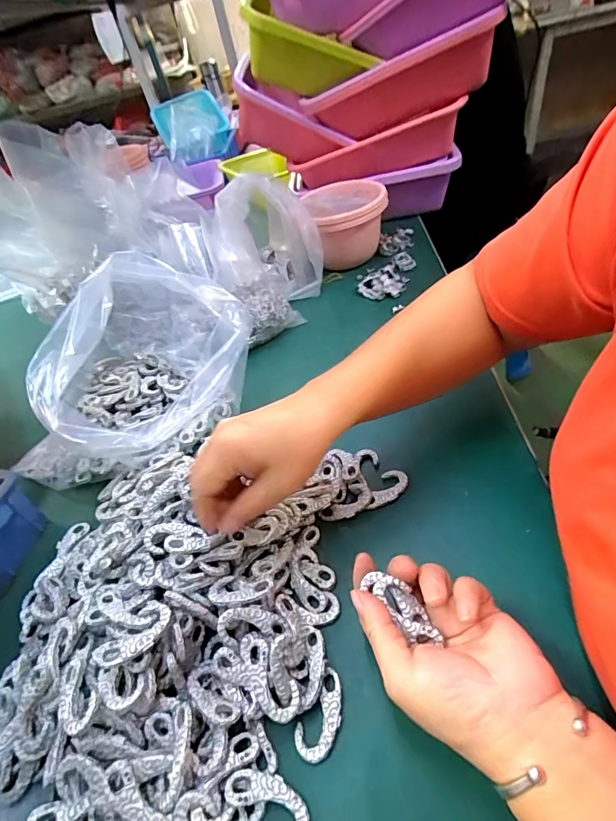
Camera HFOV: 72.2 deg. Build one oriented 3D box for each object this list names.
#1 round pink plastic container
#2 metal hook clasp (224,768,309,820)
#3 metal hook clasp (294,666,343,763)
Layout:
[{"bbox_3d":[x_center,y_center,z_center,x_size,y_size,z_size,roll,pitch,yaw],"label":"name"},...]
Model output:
[{"bbox_3d":[0.064,-0.302,0.685,0.121,0.112,0.135,-14,43,2],"label":"round pink plastic container"},{"bbox_3d":[-0.023,0.226,0.244,0.050,0.009,0.025,19,53,32],"label":"metal hook clasp"},{"bbox_3d":[0.010,0.196,0.271,0.024,0.004,0.049,20,54,32],"label":"metal hook clasp"}]

